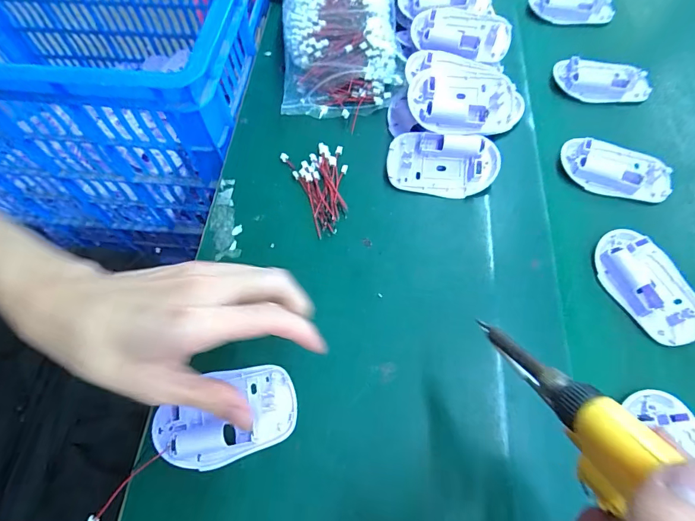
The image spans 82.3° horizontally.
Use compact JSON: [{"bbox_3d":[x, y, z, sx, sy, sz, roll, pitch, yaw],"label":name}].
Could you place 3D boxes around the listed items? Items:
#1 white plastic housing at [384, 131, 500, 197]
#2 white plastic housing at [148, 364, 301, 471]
[{"bbox_3d":[0.086,-0.087,0.363,0.097,0.017,0.055,8,95,9],"label":"white plastic housing"},{"bbox_3d":[-0.086,0.108,0.278,0.097,0.014,0.061,-8,63,-2],"label":"white plastic housing"}]

